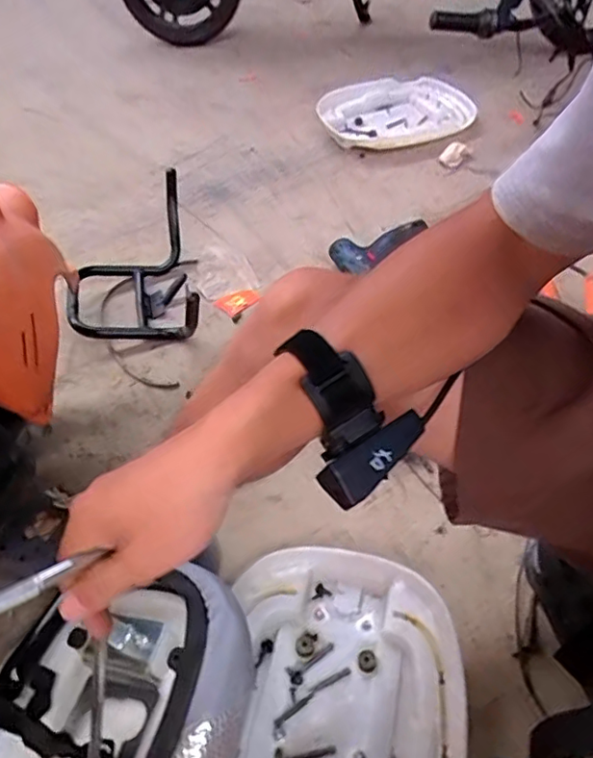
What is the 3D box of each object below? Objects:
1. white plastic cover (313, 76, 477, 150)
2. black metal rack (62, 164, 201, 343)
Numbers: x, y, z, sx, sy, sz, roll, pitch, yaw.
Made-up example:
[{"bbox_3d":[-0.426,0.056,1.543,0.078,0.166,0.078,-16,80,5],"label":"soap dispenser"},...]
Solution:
[{"bbox_3d":[0.235,-0.649,1.375,0.354,0.037,0.305,-15,51,-11],"label":"white plastic cover"},{"bbox_3d":[-0.275,-0.172,0.938,0.211,0.134,0.328,-12,50,-7],"label":"black metal rack"}]

